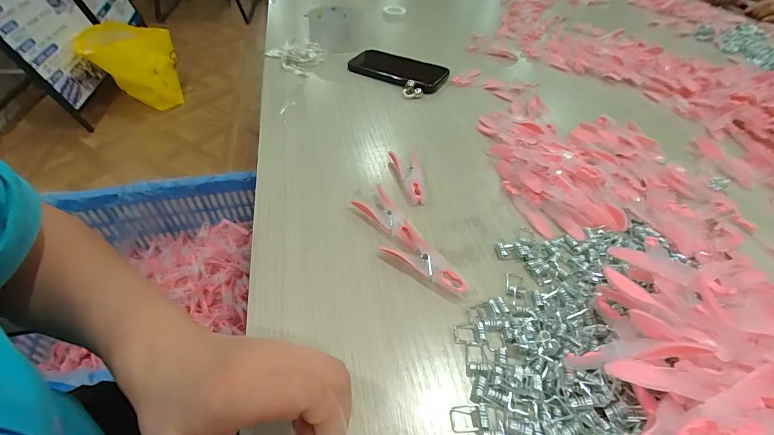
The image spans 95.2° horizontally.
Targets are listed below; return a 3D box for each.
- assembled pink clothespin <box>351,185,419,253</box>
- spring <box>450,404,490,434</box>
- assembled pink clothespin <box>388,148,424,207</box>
[{"bbox_3d":[0.004,0.002,0.326,0.031,0.017,0.075,-29,54,-28],"label":"assembled pink clothespin"},{"bbox_3d":[0.051,0.125,0.220,0.022,0.009,0.015,3,46,-1],"label":"spring"},{"bbox_3d":[0.024,-0.044,0.371,0.028,0.013,0.077,-5,47,-8],"label":"assembled pink clothespin"}]

